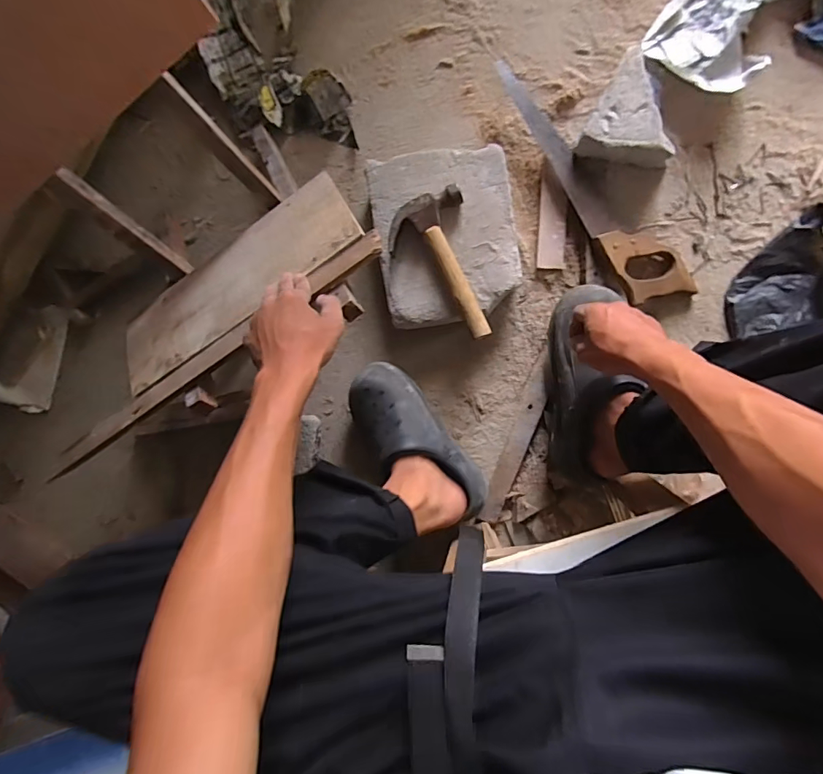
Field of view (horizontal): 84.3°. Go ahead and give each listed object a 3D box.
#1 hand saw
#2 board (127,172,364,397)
[{"bbox_3d":[0.272,-0.308,0.682,0.093,0.042,0.423,-31,87,9],"label":"hand saw"},{"bbox_3d":[-0.230,-0.138,0.588,0.350,0.012,0.146,-34,56,8],"label":"board"}]

